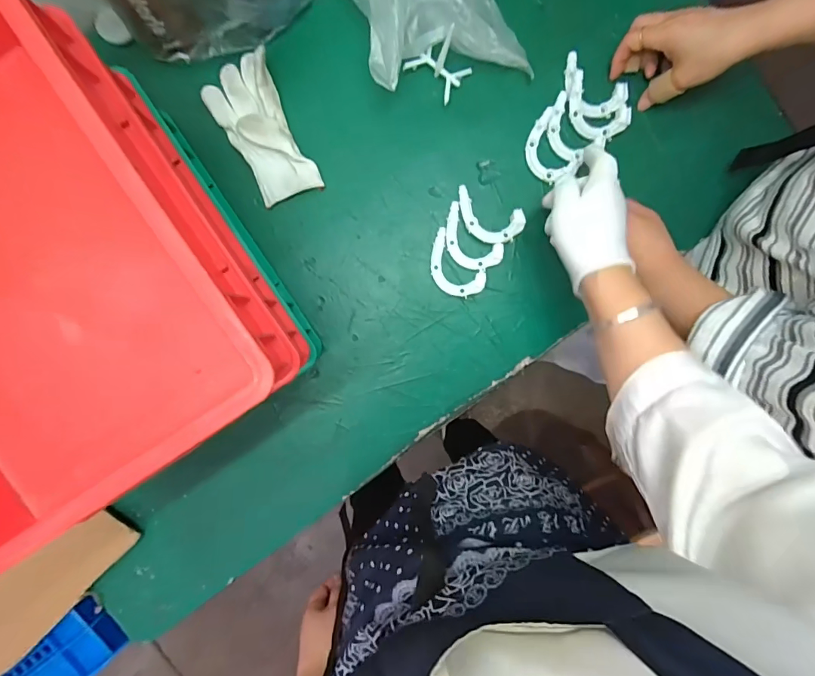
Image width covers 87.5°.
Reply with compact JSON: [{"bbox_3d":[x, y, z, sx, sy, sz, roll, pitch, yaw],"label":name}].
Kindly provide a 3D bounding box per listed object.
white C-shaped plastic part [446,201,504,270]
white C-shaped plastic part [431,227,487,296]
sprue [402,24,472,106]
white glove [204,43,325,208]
[{"bbox_3d":[0.069,-0.112,0.496,0.083,0.019,0.047,43,92,-4],"label":"white C-shaped plastic part"},{"bbox_3d":[0.051,-0.081,0.495,0.048,0.017,0.082,-43,94,2],"label":"white C-shaped plastic part"},{"bbox_3d":[0.035,-0.302,0.461,0.063,0.052,0.048,38,92,-4],"label":"sprue"},{"bbox_3d":[-0.166,-0.234,0.470,0.079,0.032,0.159,-24,95,0],"label":"white glove"}]

